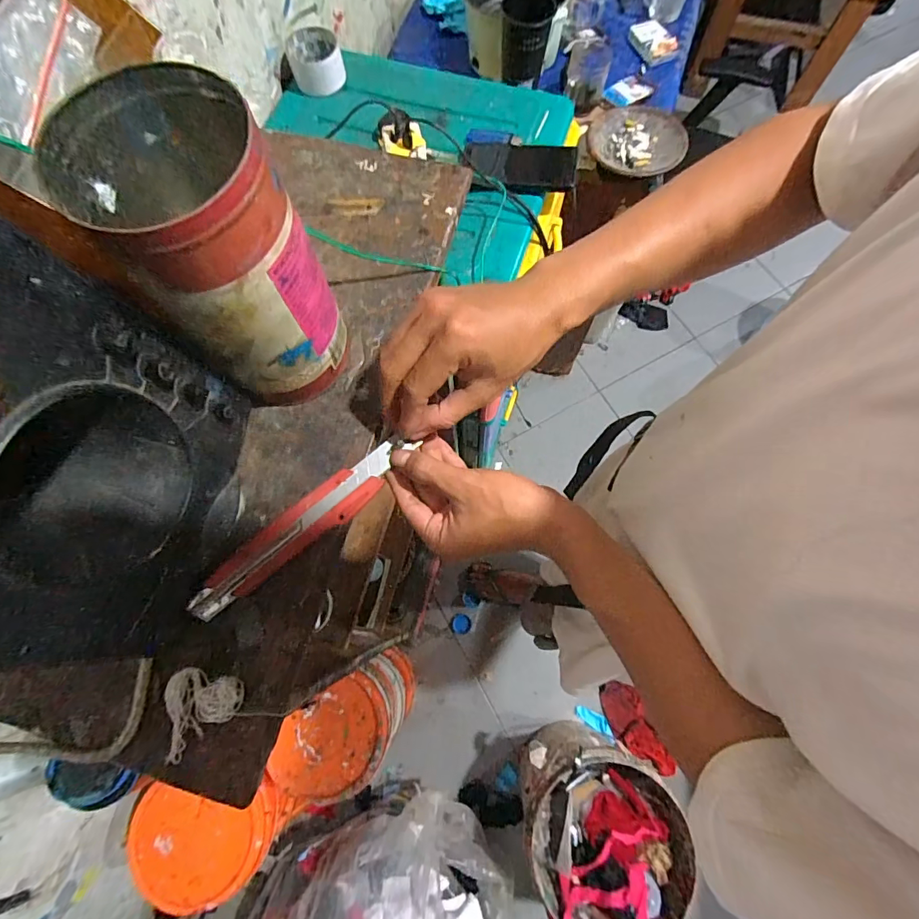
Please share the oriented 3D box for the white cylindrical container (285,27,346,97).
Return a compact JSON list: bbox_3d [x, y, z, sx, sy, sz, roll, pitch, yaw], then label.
[{"bbox_3d":[-0.229,-0.634,0.721,0.082,0.048,0.082,0,72,2],"label":"white cylindrical container"}]

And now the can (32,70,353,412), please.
[{"bbox_3d":[-0.140,-0.117,0.277,0.094,0.153,0.103,-37,75,-10],"label":"can"}]

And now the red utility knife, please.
[{"bbox_3d":[-0.113,0.048,0.324,0.168,0.013,0.030,-40,75,-14],"label":"red utility knife"}]

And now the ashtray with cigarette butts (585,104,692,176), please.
[{"bbox_3d":[0.331,-0.598,0.841,0.172,0.010,0.166,0,72,2],"label":"ashtray with cigarette butts"}]

